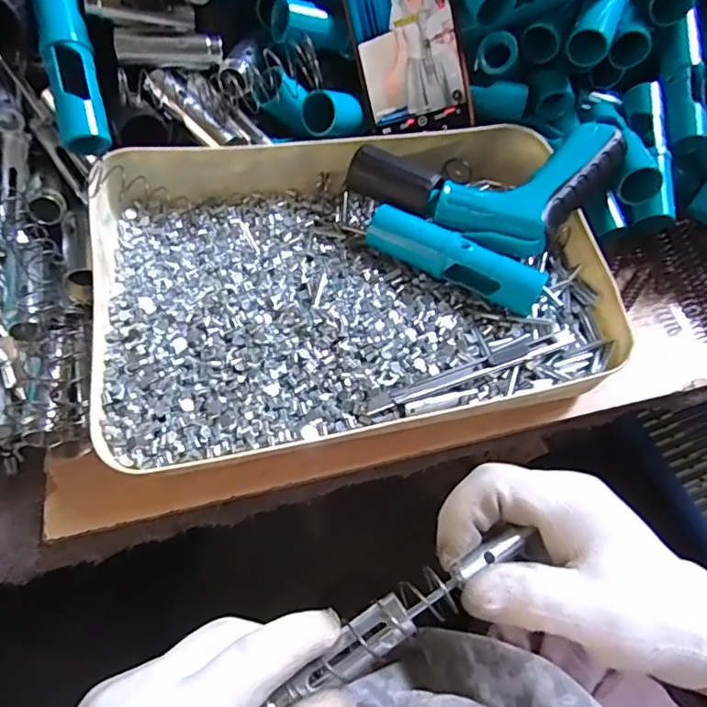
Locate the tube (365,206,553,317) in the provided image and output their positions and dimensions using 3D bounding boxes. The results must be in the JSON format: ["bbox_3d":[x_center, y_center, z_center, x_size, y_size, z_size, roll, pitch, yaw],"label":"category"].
[{"bbox_3d":[0.067,-0.064,0.359,0.119,0.033,0.027,27,62,15],"label":"tube"}]

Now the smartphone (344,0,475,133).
[{"bbox_3d":[0.037,-0.238,0.385,0.076,0.151,0.004,-16,18,3],"label":"smartphone"}]

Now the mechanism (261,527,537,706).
[{"bbox_3d":[0.012,0.116,0.229,0.149,0.011,0.019,-30,64,-13],"label":"mechanism"}]

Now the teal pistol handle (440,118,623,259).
[{"bbox_3d":[0.125,-0.105,0.359,0.128,0.028,0.063,-29,63,-1],"label":"teal pistol handle"}]

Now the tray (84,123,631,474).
[{"bbox_3d":[0.000,-0.057,0.361,0.327,0.046,0.234,-10,60,-7],"label":"tray"}]

